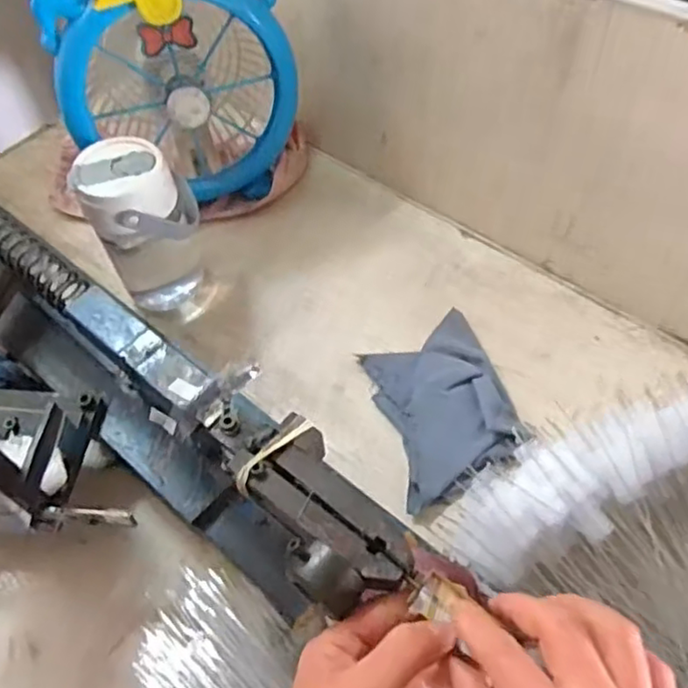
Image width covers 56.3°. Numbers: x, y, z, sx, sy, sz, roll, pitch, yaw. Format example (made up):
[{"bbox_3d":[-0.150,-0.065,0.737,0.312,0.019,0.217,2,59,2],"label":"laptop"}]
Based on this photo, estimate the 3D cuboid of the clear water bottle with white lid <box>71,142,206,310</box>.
[{"bbox_3d":[-0.179,-0.101,0.606,0.087,0.167,0.079,-20,56,-12],"label":"clear water bottle with white lid"}]

